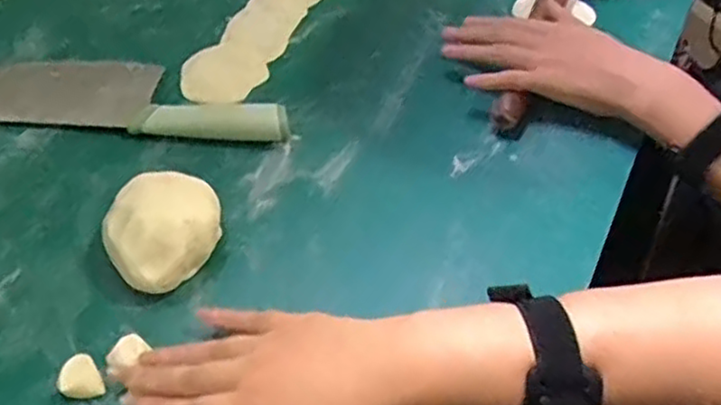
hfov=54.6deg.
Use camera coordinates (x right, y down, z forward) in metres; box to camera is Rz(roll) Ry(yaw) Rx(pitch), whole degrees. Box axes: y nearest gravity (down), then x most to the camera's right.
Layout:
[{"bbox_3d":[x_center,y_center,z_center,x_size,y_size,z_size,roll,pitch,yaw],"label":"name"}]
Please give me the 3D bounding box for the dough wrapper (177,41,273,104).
[{"bbox_3d":[-0.117,-0.107,0.589,0.068,0.005,0.067,0,51,1],"label":"dough wrapper"}]

